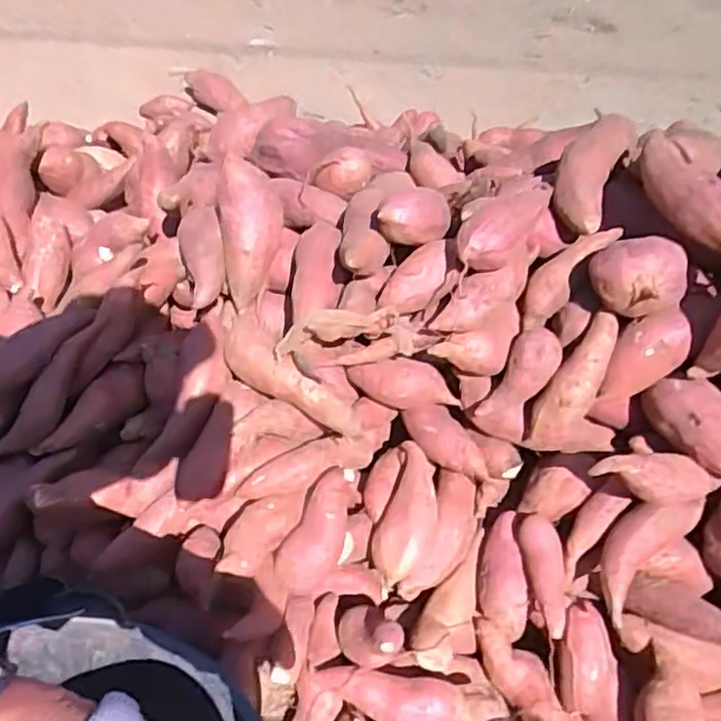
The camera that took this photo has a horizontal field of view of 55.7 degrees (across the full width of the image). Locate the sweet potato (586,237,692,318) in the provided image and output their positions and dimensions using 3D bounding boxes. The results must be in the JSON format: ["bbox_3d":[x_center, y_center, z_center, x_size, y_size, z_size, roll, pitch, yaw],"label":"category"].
[{"bbox_3d":[0.244,-0.076,0.599,0.080,0.057,0.065,22,49,14],"label":"sweet potato"}]

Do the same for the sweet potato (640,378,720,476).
[{"bbox_3d":[0.306,0.059,0.599,0.120,0.051,0.047,33,52,24],"label":"sweet potato"}]

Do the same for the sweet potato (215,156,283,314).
[{"bbox_3d":[-0.116,-0.132,0.716,0.063,0.150,0.056,-1,9,-6],"label":"sweet potato"}]

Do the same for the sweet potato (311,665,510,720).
[{"bbox_3d":[0.041,0.305,0.600,0.162,0.053,0.044,7,47,1],"label":"sweet potato"}]

